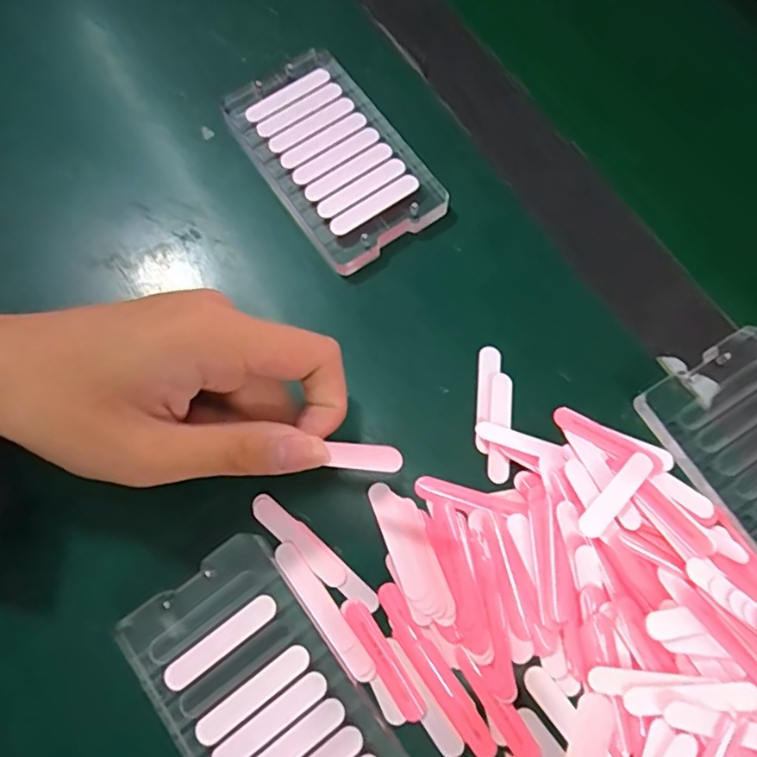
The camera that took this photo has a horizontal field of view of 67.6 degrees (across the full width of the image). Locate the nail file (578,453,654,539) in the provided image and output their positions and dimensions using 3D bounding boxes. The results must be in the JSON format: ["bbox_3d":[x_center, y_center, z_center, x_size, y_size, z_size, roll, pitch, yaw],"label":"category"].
[{"bbox_3d":[0.102,0.049,0.241,0.049,0.004,0.010,-38,77,-25],"label":"nail file"}]

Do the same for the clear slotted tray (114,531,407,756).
[{"bbox_3d":[-0.045,0.130,0.225,0.068,0.010,0.119,-36,77,-10],"label":"clear slotted tray"}]

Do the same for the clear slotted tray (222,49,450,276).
[{"bbox_3d":[-0.025,-0.119,0.299,0.071,0.010,0.121,-34,77,-10],"label":"clear slotted tray"}]

